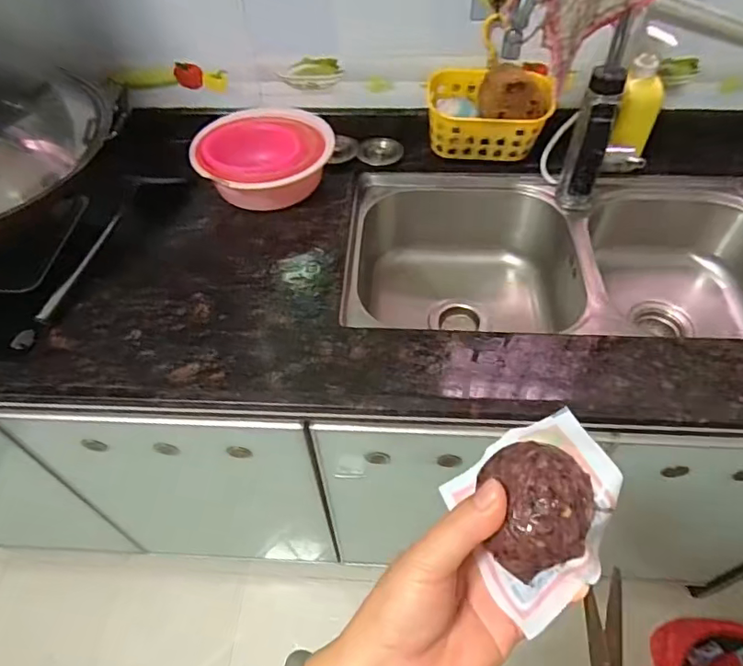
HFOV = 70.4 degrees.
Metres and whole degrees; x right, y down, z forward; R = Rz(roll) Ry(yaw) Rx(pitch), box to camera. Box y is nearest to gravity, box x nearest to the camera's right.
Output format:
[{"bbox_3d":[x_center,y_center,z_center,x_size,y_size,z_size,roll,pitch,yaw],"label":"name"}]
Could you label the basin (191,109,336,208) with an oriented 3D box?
[{"bbox_3d":[-0.191,-0.309,0.910,0.214,0.077,0.214,-1,52,1],"label":"basin"}]

